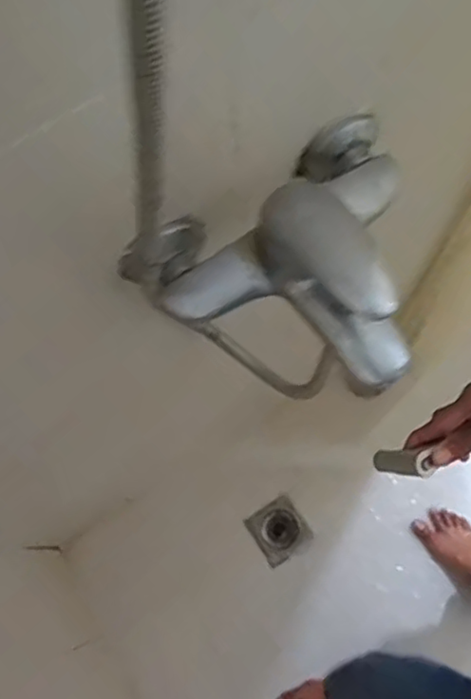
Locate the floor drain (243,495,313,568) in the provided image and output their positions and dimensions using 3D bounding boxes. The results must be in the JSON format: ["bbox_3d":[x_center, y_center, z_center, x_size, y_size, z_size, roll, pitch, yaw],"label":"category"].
[{"bbox_3d":[0.082,0.338,1.210,0.097,0.017,0.100,-32,74,-8],"label":"floor drain"}]

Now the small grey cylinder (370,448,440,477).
[{"bbox_3d":[0.145,0.098,0.561,0.017,0.066,0.022,32,74,-18],"label":"small grey cylinder"}]

